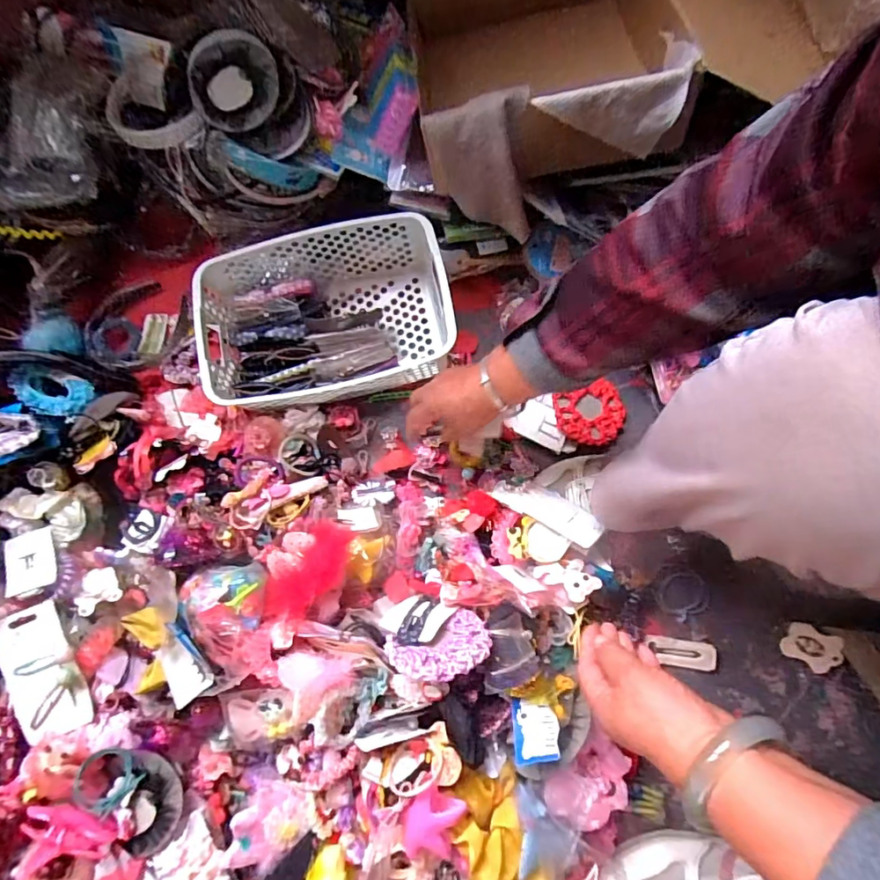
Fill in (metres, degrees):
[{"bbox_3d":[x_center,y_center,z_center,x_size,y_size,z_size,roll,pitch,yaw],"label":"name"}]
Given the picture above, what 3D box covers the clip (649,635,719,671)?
[{"bbox_3d":[0.269,0.235,0.564,0.073,0.008,0.029,8,74,3],"label":"clip"}]

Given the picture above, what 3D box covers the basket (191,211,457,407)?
[{"bbox_3d":[-0.145,-0.144,0.634,0.309,0.101,0.196,-12,74,-3],"label":"basket"}]

